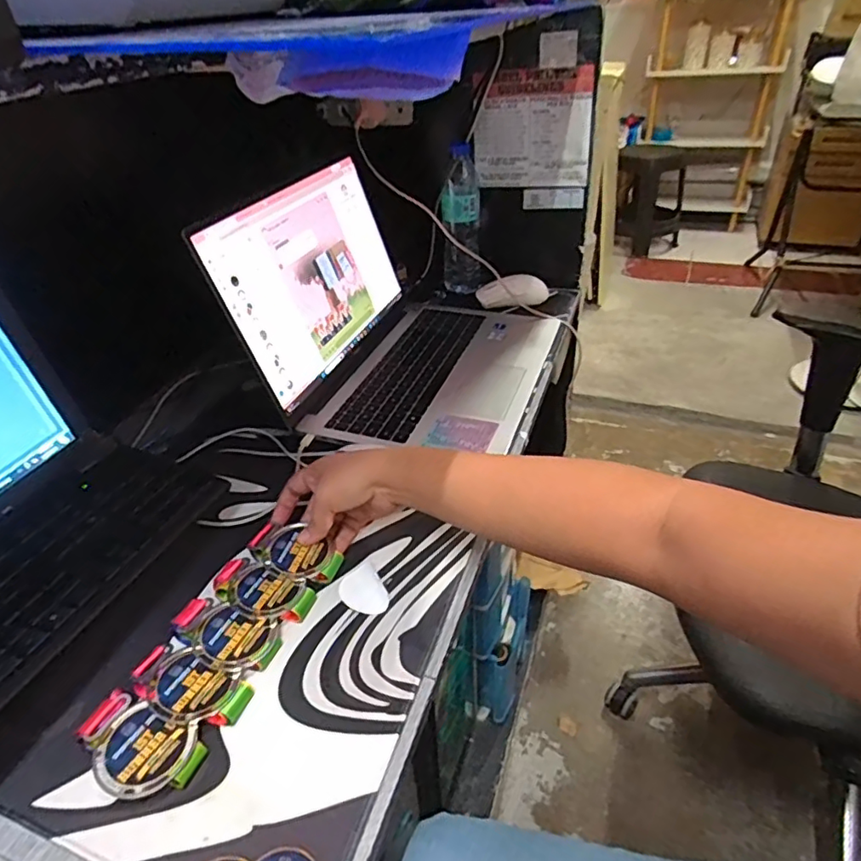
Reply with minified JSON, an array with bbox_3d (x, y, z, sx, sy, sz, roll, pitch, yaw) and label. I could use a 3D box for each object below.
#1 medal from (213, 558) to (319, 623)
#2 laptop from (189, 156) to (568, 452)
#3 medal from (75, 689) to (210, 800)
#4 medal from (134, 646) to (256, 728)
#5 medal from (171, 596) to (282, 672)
[{"bbox_3d":[-0.144,0.139,0.488,0.087,0.018,0.045,15,42,22],"label":"medal"},{"bbox_3d":[-0.022,-0.173,0.723,0.334,0.218,0.366,11,39,19],"label":"laptop"},{"bbox_3d":[-0.201,0.219,0.389,0.083,0.022,0.052,13,41,20],"label":"medal"},{"bbox_3d":[-0.177,0.191,0.423,0.082,0.023,0.049,14,41,21],"label":"medal"},{"bbox_3d":[-0.165,0.165,0.457,0.085,0.020,0.050,11,40,18],"label":"medal"}]

